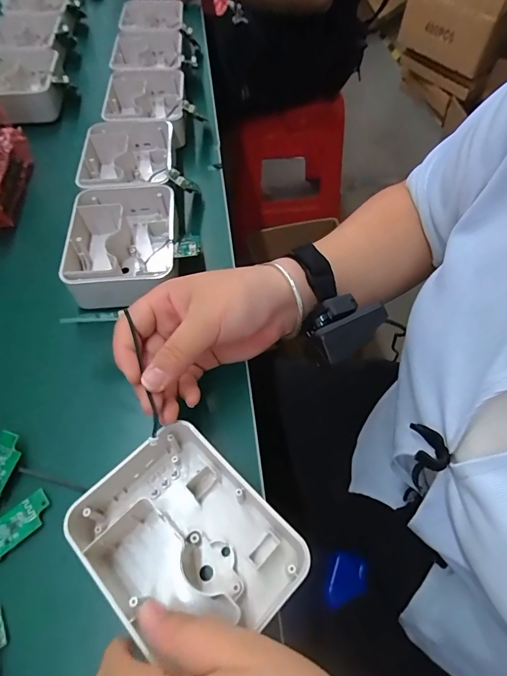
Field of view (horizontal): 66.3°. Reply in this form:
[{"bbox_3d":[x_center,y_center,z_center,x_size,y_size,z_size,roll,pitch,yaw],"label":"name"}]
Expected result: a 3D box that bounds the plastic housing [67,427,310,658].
[{"bbox_3d":[-0.044,0.129,0.248,0.134,0.039,0.109,39,67,24],"label":"plastic housing"}]

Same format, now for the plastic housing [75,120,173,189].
[{"bbox_3d":[-0.143,-0.204,0.453,0.100,0.046,0.130,-7,59,-3],"label":"plastic housing"}]

